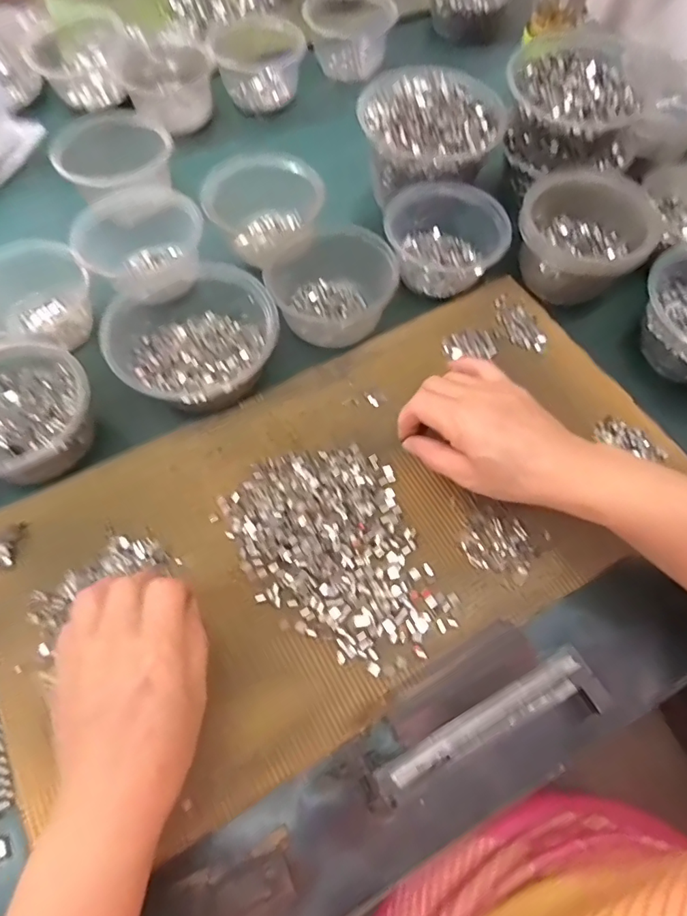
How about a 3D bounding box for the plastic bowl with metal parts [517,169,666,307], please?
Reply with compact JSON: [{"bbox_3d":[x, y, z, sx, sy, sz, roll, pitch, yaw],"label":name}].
[{"bbox_3d":[0.229,-0.208,0.463,0.109,0.075,0.107,0,65,-1],"label":"plastic bowl with metal parts"}]

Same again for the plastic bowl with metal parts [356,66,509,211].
[{"bbox_3d":[0.089,-0.334,0.512,0.141,0.076,0.136,0,65,-1],"label":"plastic bowl with metal parts"}]

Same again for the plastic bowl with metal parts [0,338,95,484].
[{"bbox_3d":[-0.258,-0.037,0.385,0.118,0.049,0.110,39,70,15],"label":"plastic bowl with metal parts"}]

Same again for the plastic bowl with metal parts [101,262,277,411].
[{"bbox_3d":[-0.126,-0.101,0.418,0.132,0.052,0.127,-34,70,-16],"label":"plastic bowl with metal parts"}]

